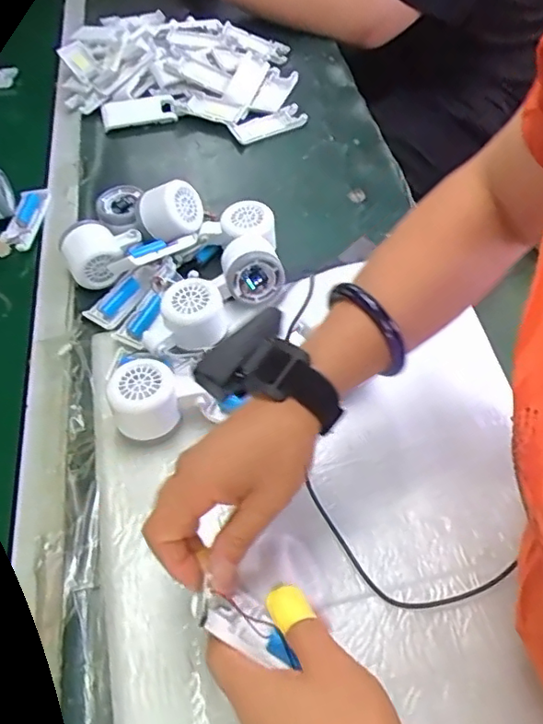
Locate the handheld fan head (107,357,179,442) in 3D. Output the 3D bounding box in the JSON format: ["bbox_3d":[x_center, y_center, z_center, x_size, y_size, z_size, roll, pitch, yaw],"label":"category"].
[{"bbox_3d":[-0.110,0.035,0.509,0.055,0.051,0.057,-18,55,-8],"label":"handheld fan head"}]

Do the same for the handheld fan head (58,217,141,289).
[{"bbox_3d":[-0.182,-0.118,0.632,0.084,0.046,0.069,-23,55,-11],"label":"handheld fan head"}]

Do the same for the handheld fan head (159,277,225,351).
[{"bbox_3d":[-0.074,-0.043,0.562,0.055,0.048,0.057,-2,54,3],"label":"handheld fan head"}]

